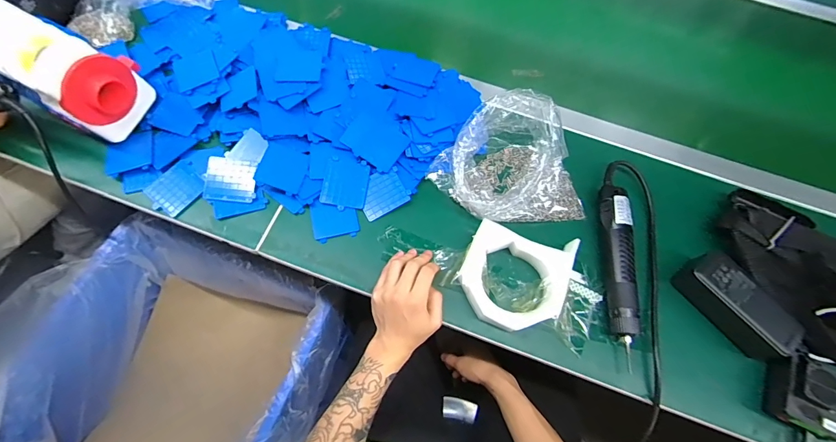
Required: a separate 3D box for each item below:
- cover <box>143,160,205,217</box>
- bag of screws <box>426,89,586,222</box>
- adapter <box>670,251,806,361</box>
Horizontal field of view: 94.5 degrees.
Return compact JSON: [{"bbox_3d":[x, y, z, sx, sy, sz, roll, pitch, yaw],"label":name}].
[{"bbox_3d":[-0.337,-0.045,0.538,0.060,0.011,0.069,40,71,13],"label":"cover"},{"bbox_3d":[0.136,-0.072,0.524,0.167,0.082,0.189,-42,75,-18],"label":"bag of screws"},{"bbox_3d":[0.408,0.107,0.495,0.069,0.057,0.154,-36,74,-16],"label":"adapter"}]

